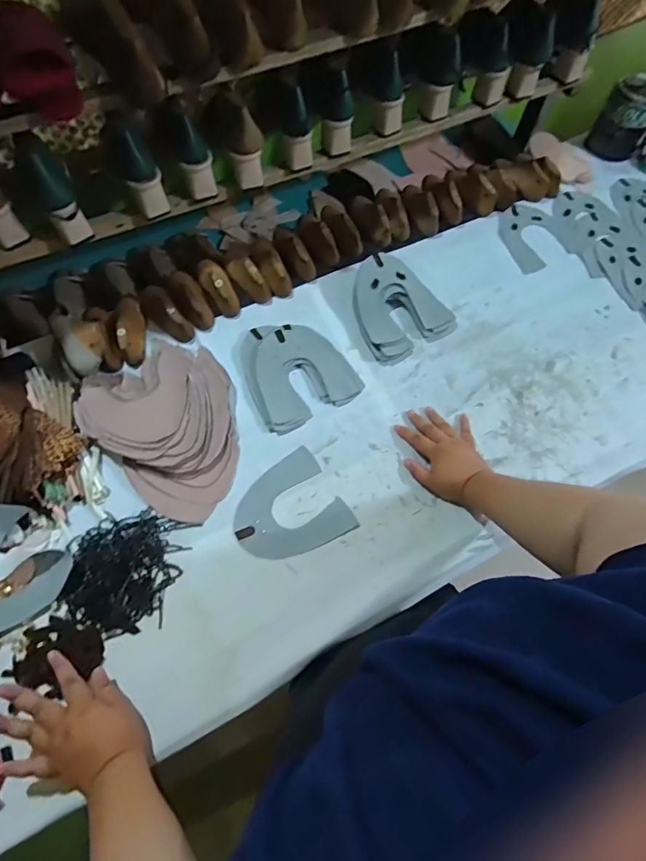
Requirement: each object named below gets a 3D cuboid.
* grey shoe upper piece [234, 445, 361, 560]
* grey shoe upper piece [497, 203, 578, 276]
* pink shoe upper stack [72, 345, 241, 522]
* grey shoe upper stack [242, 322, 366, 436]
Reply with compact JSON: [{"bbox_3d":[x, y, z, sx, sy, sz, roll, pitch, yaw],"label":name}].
[{"bbox_3d":[-0.054,0.123,0.691,0.160,0.004,0.148,-31,72,-13],"label":"grey shoe upper piece"},{"bbox_3d":[0.437,-0.404,0.937,0.134,0.010,0.166,-16,70,-6],"label":"grey shoe upper piece"},{"bbox_3d":[-0.236,-0.022,0.721,0.293,0.047,0.224,43,73,14],"label":"pink shoe upper stack"},{"bbox_3d":[-0.049,-0.109,0.781,0.174,0.015,0.194,-28,72,-12],"label":"grey shoe upper stack"}]

